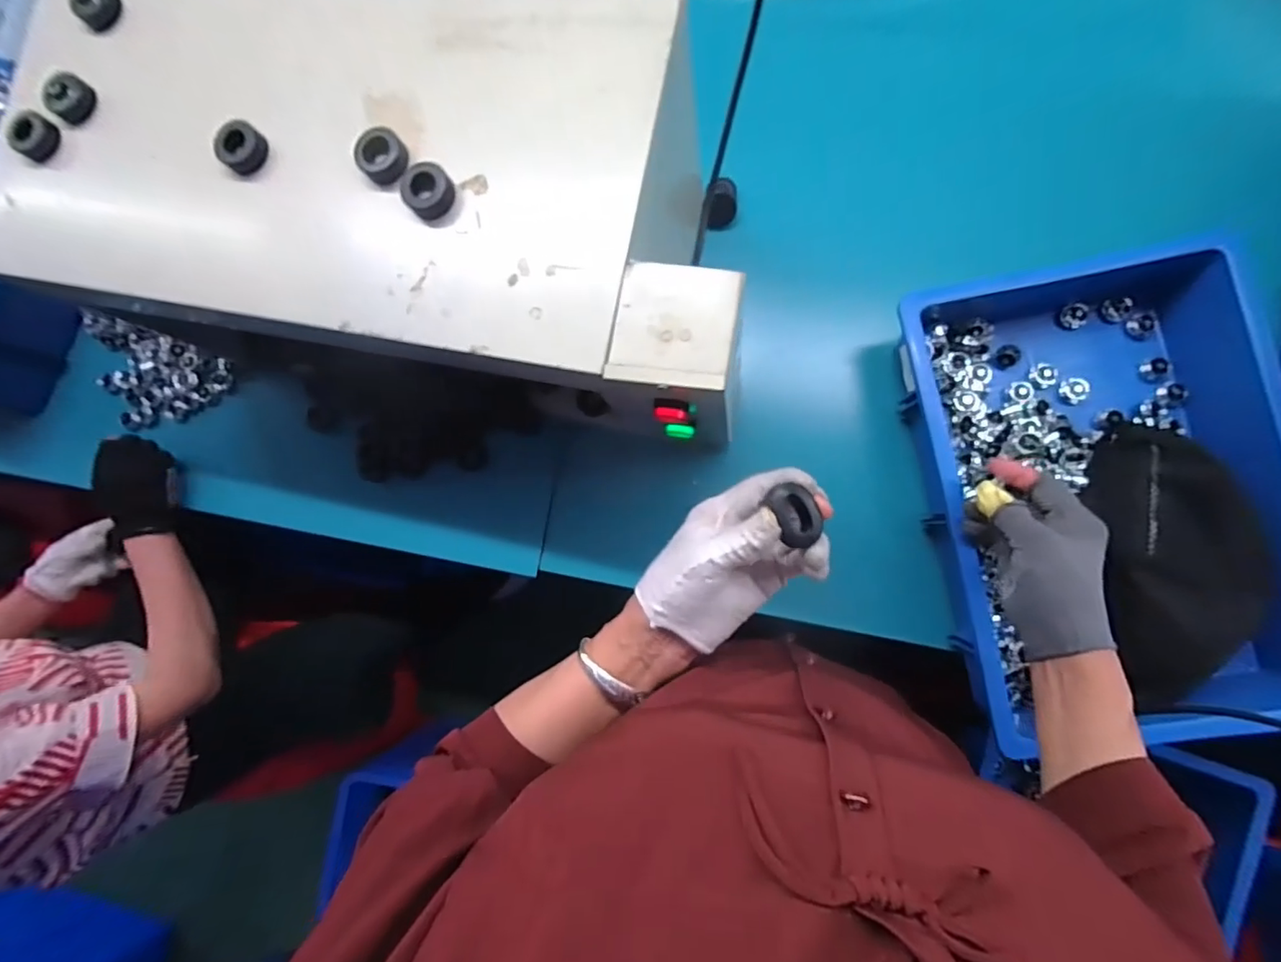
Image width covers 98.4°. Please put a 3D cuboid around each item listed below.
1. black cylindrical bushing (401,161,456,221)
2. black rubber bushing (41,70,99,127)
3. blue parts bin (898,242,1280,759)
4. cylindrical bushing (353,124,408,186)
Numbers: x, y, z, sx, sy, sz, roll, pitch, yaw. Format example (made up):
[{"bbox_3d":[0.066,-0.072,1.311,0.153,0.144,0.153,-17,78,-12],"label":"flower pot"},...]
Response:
[{"bbox_3d":[-0.158,-0.217,0.414,0.036,0.020,0.036,-1,85,8],"label":"black cylindrical bushing"},{"bbox_3d":[-0.494,-0.332,0.477,0.037,0.020,0.035,-1,85,8],"label":"black rubber bushing"},{"bbox_3d":[0.452,0.012,0.557,0.301,0.097,0.448,-10,83,7],"label":"blue parts bin"},{"bbox_3d":[-0.198,-0.249,0.424,0.037,0.018,0.037,-1,85,8],"label":"cylindrical bushing"}]

